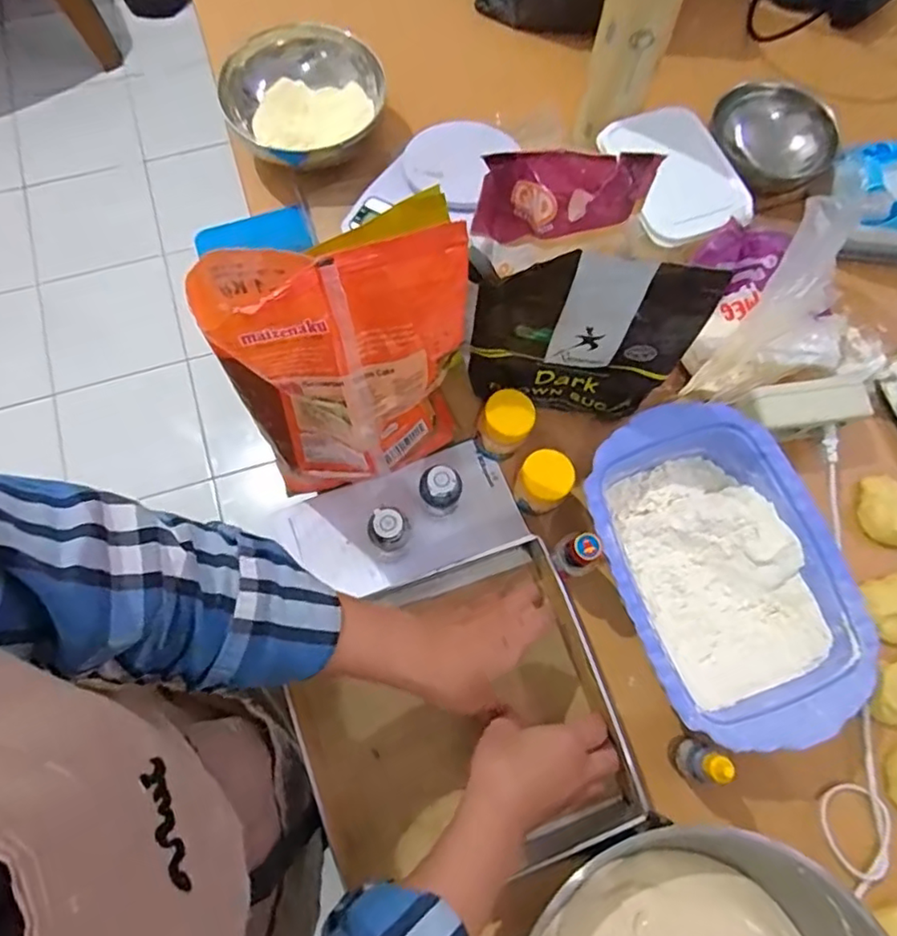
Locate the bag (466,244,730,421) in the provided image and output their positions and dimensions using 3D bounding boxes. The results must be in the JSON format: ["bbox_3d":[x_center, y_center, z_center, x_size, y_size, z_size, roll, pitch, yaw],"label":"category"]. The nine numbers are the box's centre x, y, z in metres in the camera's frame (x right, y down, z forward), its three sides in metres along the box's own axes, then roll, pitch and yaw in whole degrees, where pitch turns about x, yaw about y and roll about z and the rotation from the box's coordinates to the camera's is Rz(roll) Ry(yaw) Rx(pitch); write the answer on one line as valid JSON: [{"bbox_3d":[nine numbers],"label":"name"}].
[{"bbox_3d":[0.103,-0.097,0.494,0.164,0.185,0.038,4,72,1],"label":"bag"}]

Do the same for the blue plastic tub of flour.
[{"bbox_3d":[0.223,0.083,0.512,0.176,0.068,0.262,-19,73,-6],"label":"blue plastic tub of flour"}]

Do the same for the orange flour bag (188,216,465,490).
[{"bbox_3d":[-0.070,-0.054,0.456,0.162,0.250,0.079,-3,72,-1],"label":"orange flour bag"}]

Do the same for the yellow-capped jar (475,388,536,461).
[{"bbox_3d":[0.050,-0.036,0.549,0.043,0.065,0.044,0,72,0],"label":"yellow-capped jar"}]

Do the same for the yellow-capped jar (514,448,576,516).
[{"bbox_3d":[0.084,0.014,0.539,0.043,0.056,0.046,0,72,0],"label":"yellow-capped jar"}]

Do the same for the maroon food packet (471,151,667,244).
[{"bbox_3d":[0.084,-0.211,0.478,0.145,0.068,0.035,1,71,24],"label":"maroon food packet"}]

